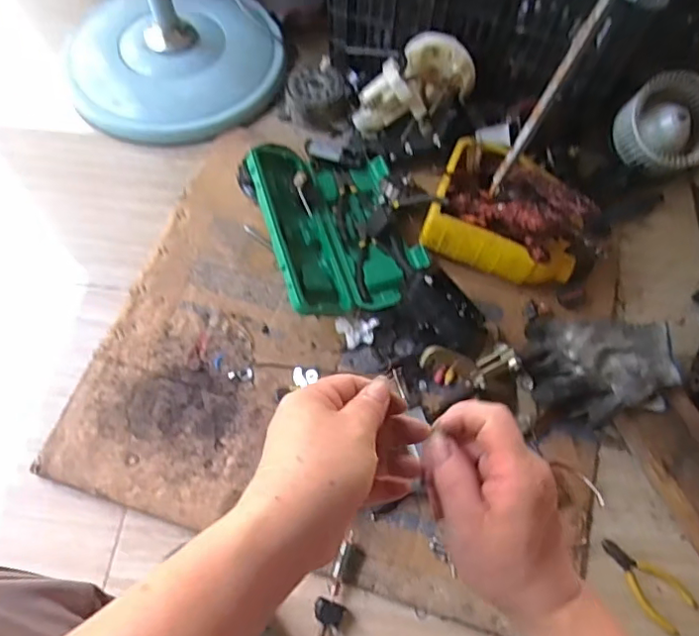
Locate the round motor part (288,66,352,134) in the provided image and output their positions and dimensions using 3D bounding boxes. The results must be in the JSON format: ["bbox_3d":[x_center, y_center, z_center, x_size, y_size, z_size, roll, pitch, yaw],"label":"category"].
[{"bbox_3d":[-0.052,-0.380,0.985,0.105,0.060,0.103,1,65,-2],"label":"round motor part"}]

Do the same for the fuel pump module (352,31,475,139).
[{"bbox_3d":[0.107,-0.359,0.900,0.126,0.104,0.154,36,69,14],"label":"fuel pump module"}]

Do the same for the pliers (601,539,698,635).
[{"bbox_3d":[0.367,0.322,0.697,0.057,0.011,0.122,-36,71,-17],"label":"pliers"}]

